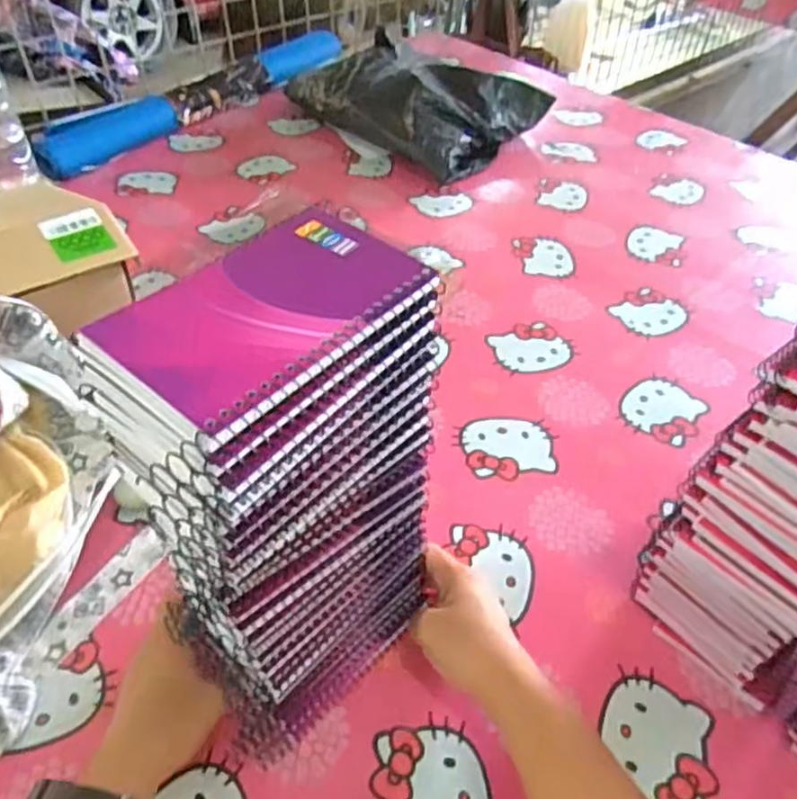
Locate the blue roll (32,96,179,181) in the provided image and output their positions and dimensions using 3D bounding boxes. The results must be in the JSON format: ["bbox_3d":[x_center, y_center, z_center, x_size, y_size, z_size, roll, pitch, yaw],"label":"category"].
[{"bbox_3d":[-0.423,-0.373,0.979,0.074,0.051,0.220,24,49,22],"label":"blue roll"}]

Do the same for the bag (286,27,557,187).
[{"bbox_3d":[0.023,-0.460,1.043,0.337,0.104,0.251,35,54,30],"label":"bag"}]

